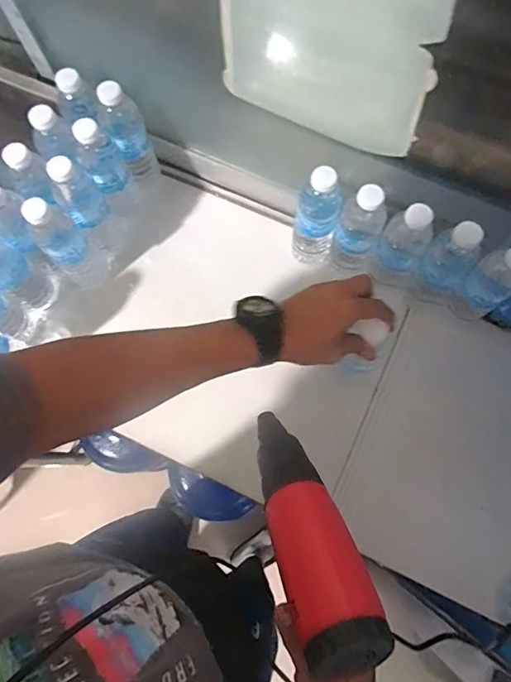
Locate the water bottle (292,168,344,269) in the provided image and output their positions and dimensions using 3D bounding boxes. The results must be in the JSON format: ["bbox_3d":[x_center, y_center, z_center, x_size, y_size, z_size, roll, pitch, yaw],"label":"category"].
[{"bbox_3d":[0.087,-0.168,0.681,0.059,0.186,0.055,2,76,2],"label":"water bottle"}]

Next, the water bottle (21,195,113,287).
[{"bbox_3d":[-0.265,-0.131,0.681,0.062,0.215,0.055,-38,78,-8],"label":"water bottle"}]

